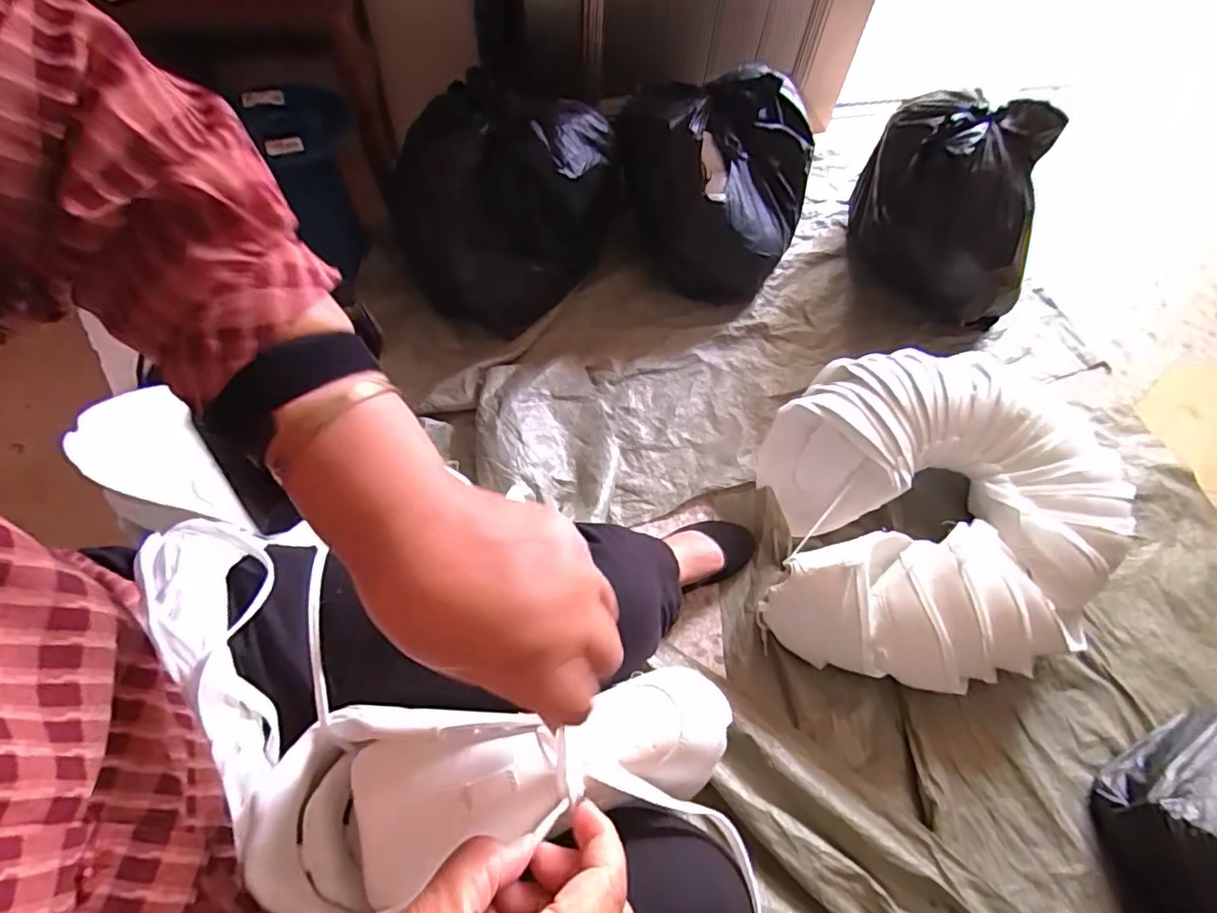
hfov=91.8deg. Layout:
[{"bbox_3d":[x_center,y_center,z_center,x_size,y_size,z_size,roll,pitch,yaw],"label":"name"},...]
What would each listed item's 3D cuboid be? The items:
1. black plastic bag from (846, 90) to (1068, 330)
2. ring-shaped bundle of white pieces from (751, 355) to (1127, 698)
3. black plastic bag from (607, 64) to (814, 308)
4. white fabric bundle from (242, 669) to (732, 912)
[{"bbox_3d":[0.613,-0.436,1.062,0.272,0.305,0.303,11,59,3],"label":"black plastic bag"},{"bbox_3d":[0.451,0.066,0.819,0.435,0.138,0.454,9,59,2],"label":"ring-shaped bundle of white pieces"},{"bbox_3d":[0.179,-0.483,1.042,0.340,0.237,0.297,11,59,3],"label":"black plastic bag"},{"bbox_3d":[-0.052,0.165,0.303,0.244,0.049,0.093,-9,60,-10],"label":"white fabric bundle"}]

